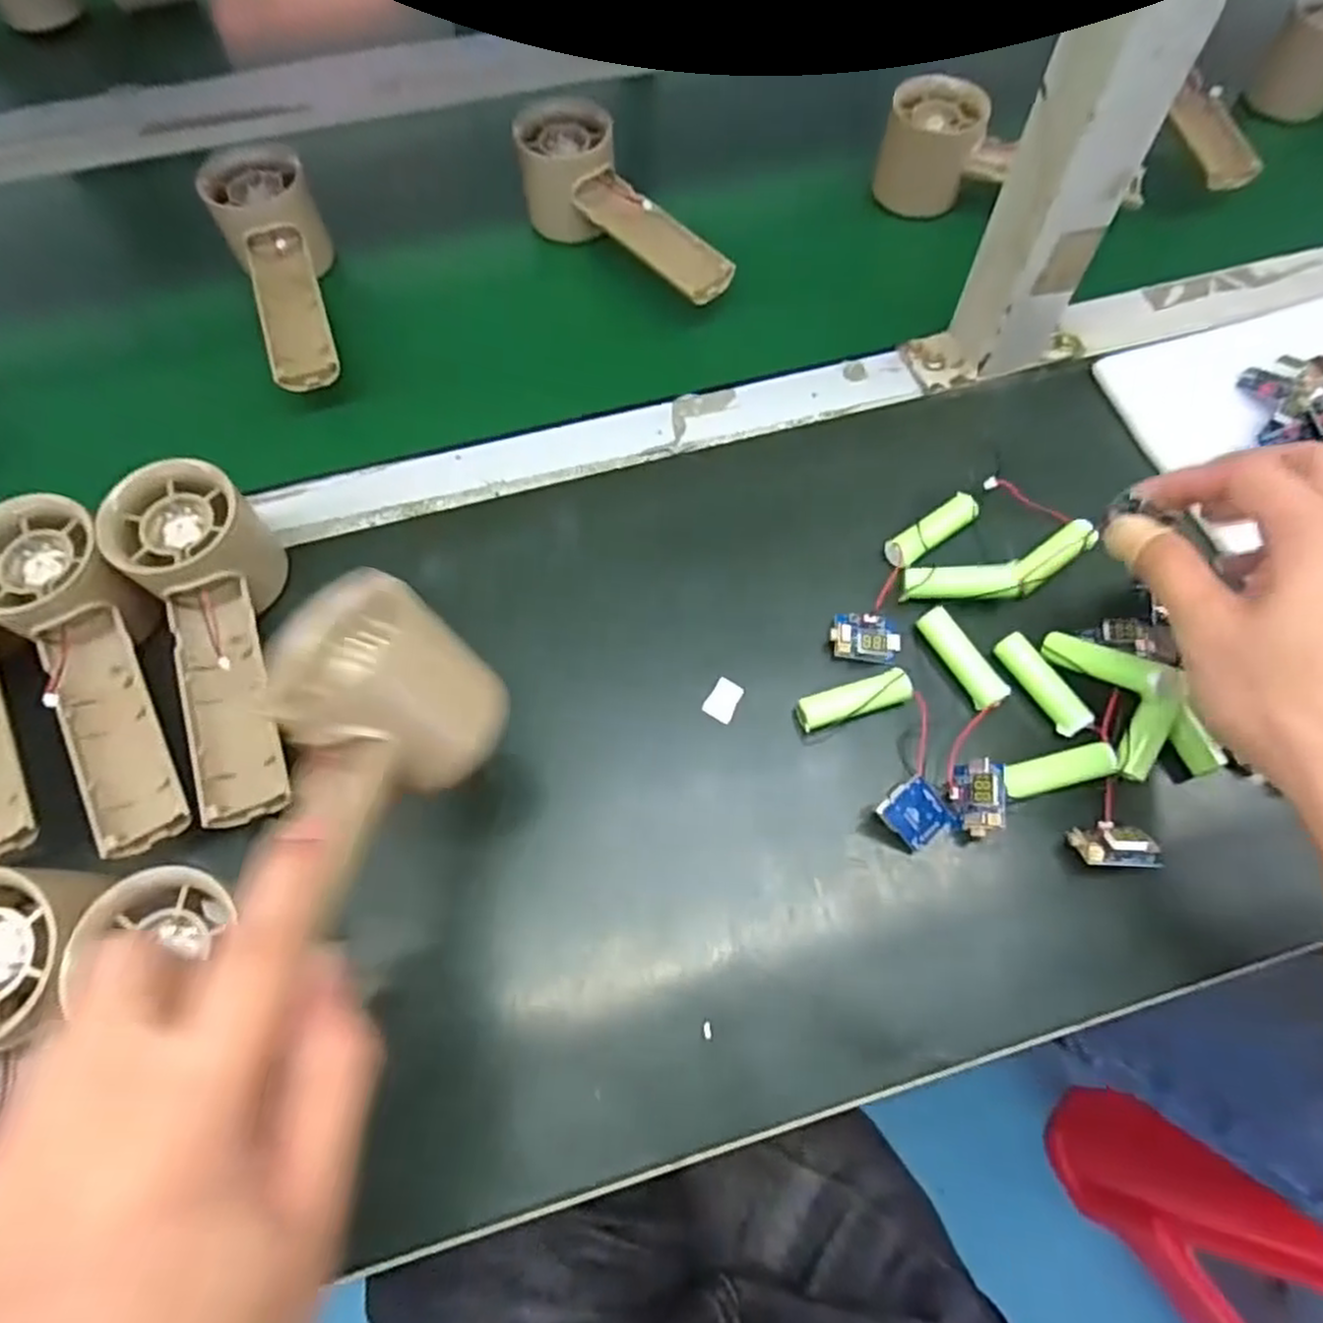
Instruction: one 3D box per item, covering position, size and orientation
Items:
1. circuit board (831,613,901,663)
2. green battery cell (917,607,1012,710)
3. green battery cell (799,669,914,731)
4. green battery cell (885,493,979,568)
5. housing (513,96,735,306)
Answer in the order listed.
[{"bbox_3d":[0.094,-0.010,0.352,0.031,0.011,0.022,11,67,7],"label":"circuit board"},{"bbox_3d":[0.137,-0.002,0.346,0.015,0.015,0.050,-29,68,-11],"label":"green battery cell"},{"bbox_3d":[0.085,0.018,0.337,0.051,0.015,0.015,-18,67,-6],"label":"green battery cell"},{"bbox_3d":[0.130,-0.062,0.371,0.054,0.013,0.015,-33,69,-12],"label":"green battery cell"},{"bbox_3d":[-0.025,-0.263,0.447,0.057,0.053,0.157,-38,70,-14],"label":"housing"}]

